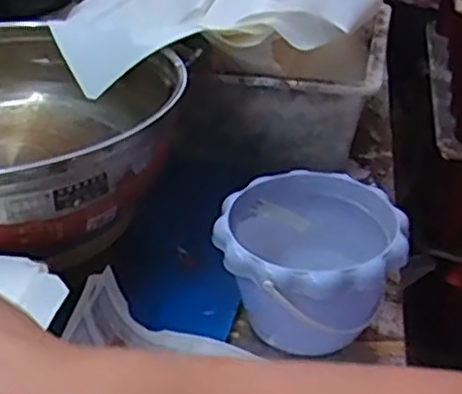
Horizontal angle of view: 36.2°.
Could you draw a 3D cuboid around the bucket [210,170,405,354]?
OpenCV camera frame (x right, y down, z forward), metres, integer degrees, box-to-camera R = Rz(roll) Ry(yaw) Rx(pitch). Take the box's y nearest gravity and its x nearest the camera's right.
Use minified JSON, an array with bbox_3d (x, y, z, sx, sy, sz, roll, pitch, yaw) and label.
[{"bbox_3d":[0.064,0.061,0.604,0.145,0.104,0.145,2,33,-1],"label":"bucket"}]

